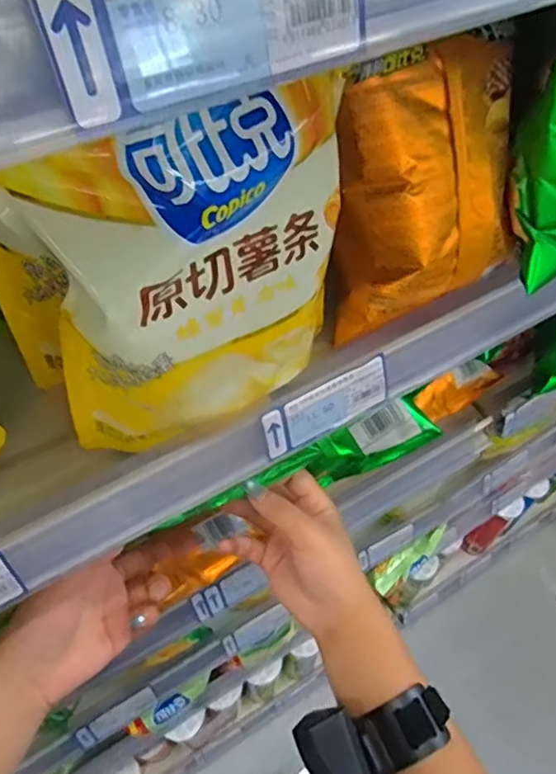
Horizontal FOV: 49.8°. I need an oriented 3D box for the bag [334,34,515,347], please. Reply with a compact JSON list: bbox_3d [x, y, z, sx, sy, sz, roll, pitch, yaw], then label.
[{"bbox_3d":[0.094,-0.127,0.376,0.149,0.151,0.050,-25,25,-16],"label":"bag"}]

